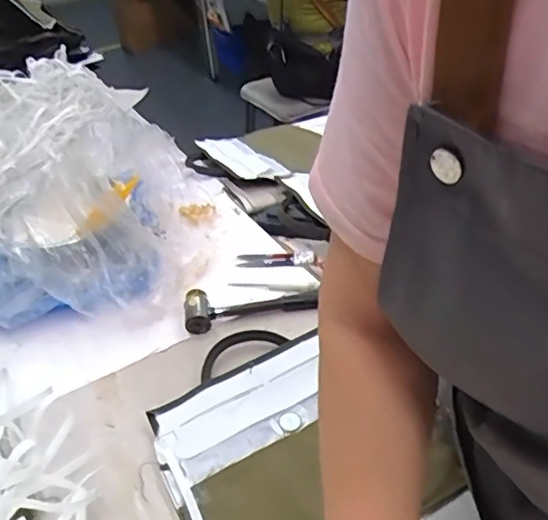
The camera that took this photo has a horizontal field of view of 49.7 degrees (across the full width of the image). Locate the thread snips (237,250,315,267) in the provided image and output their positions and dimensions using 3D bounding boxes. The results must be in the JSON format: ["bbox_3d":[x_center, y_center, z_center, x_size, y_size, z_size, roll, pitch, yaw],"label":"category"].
[{"bbox_3d":[0.002,-0.002,0.770,0.099,0.006,0.024,-1,37,8],"label":"thread snips"}]

